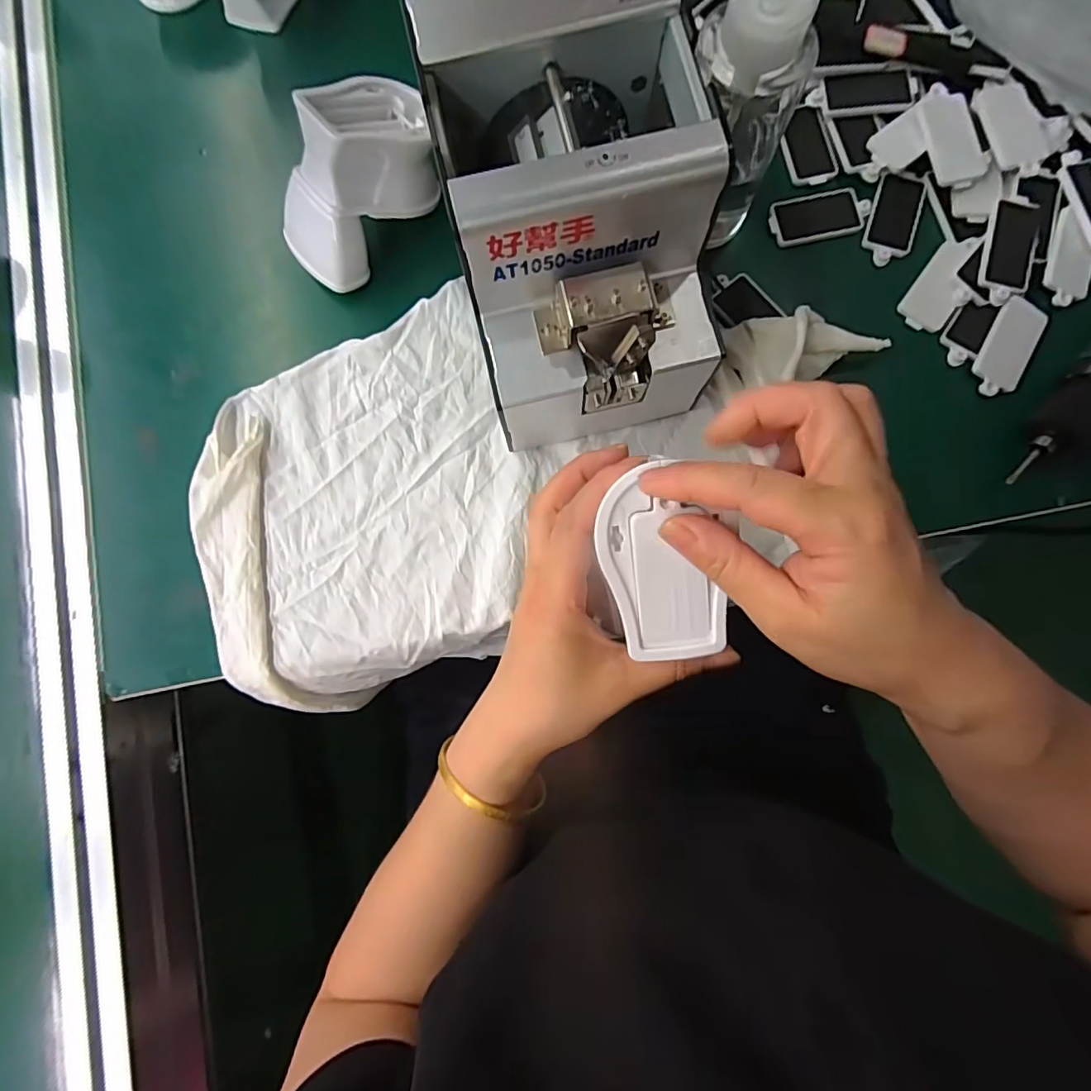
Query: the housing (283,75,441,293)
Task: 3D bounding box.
[{"bbox_3d":[-0.125,-0.240,0.348,0.119,0.082,0.064,-43,83,-3],"label":"housing"}]

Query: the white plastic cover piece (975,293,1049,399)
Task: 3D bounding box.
[{"bbox_3d":[0.311,-0.133,0.356,0.031,0.006,0.066,29,85,5],"label":"white plastic cover piece"}]

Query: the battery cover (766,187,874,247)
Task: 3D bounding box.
[{"bbox_3d":[0.195,-0.237,0.379,0.067,0.005,0.035,-12,83,1],"label":"battery cover"}]

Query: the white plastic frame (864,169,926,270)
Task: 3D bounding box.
[{"bbox_3d":[0.247,-0.232,0.375,0.034,0.007,0.067,16,84,4],"label":"white plastic frame"}]

